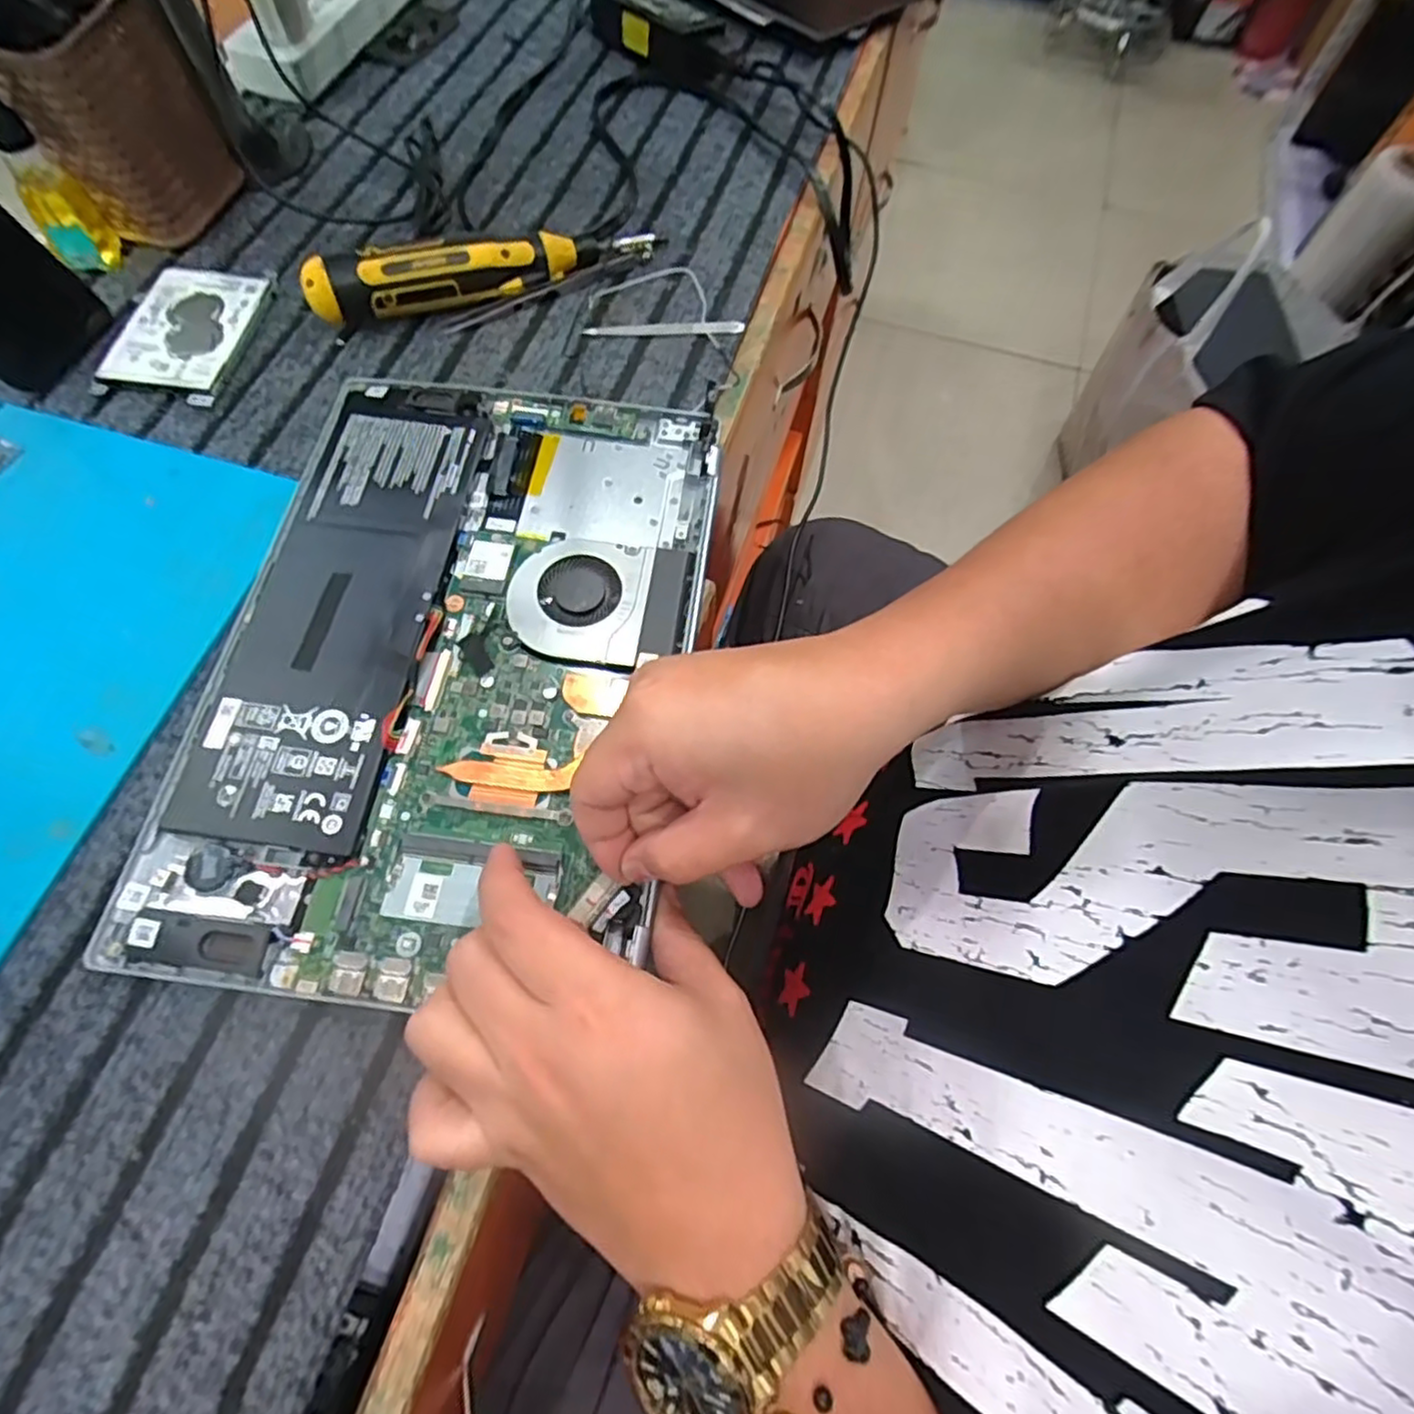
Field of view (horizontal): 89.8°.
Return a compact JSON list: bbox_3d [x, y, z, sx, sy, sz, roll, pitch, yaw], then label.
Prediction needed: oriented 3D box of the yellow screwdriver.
[{"bbox_3d":[-0.133,-0.269,0.432,0.210,0.034,0.028,-20,70,-10],"label":"yellow screwdriver"}]

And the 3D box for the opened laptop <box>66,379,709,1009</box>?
[{"bbox_3d":[-0.120,-0.028,0.342,0.217,0.010,0.314,8,67,1],"label":"opened laptop"}]

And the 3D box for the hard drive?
[{"bbox_3d":[-0.311,-0.227,0.425,0.067,0.006,0.104,9,67,1],"label":"hard drive"}]

